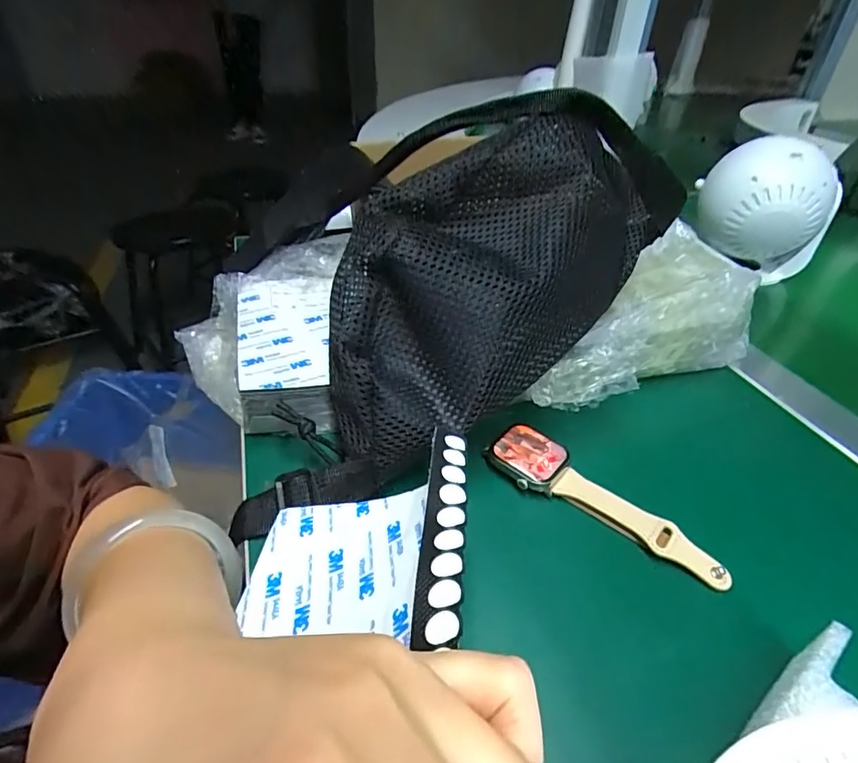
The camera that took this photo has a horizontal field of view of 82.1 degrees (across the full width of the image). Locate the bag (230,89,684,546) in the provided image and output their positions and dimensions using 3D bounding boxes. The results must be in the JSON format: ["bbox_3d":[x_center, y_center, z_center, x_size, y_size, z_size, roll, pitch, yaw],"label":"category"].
[{"bbox_3d":[0.020,-0.057,0.275,0.113,0.120,0.322,32,69,32],"label":"bag"}]

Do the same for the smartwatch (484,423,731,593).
[{"bbox_3d":[0.087,0.064,0.255,0.034,0.012,0.126,-30,48,-34],"label":"smartwatch"}]

